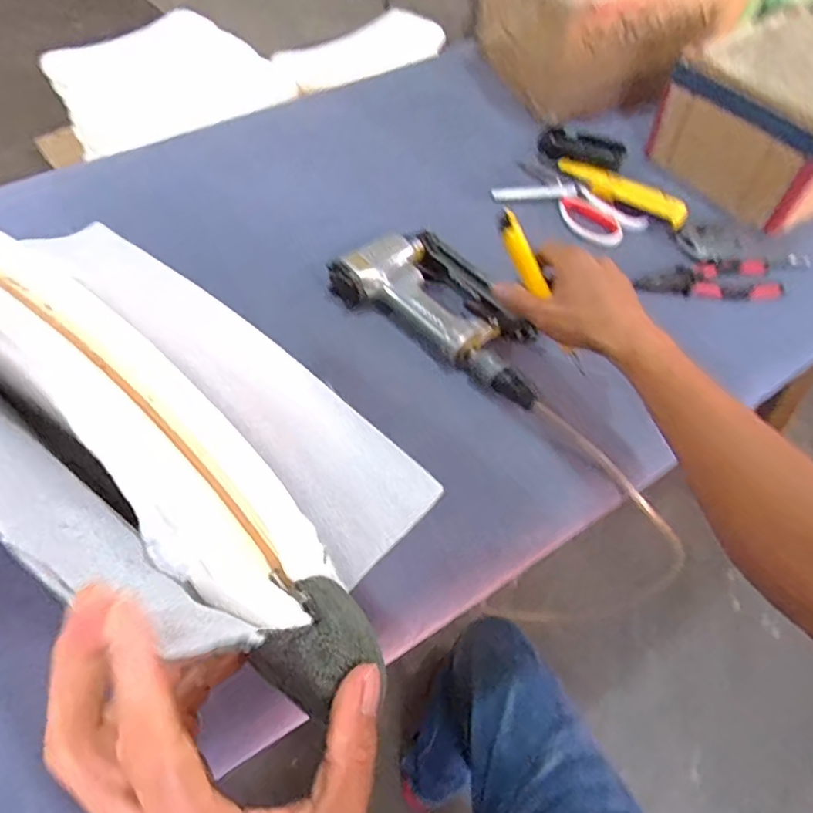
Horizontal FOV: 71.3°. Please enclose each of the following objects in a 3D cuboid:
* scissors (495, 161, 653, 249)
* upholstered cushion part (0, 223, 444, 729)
[{"bbox_3d":[0.197,-0.248,0.695,0.186,0.019,0.085,36,62,18],"label":"scissors"},{"bbox_3d":[-0.145,-0.012,0.319,0.367,0.085,0.178,35,62,17],"label":"upholstered cushion part"}]

